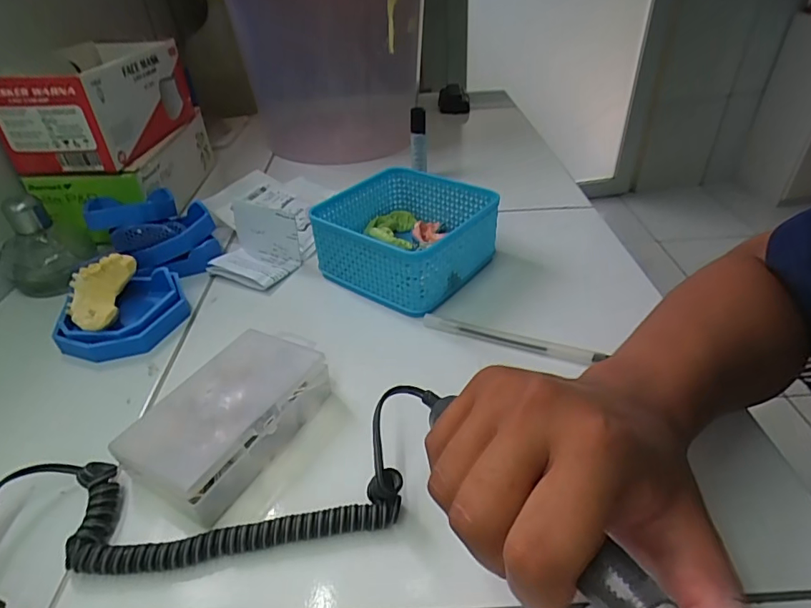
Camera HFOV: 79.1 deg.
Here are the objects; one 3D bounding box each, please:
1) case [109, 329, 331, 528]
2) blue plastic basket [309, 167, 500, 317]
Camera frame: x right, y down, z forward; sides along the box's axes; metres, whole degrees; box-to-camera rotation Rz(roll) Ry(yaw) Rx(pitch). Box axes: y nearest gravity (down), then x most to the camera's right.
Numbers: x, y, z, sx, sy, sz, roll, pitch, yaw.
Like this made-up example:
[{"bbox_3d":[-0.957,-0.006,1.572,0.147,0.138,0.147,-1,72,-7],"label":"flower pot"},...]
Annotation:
[{"bbox_3d":[-0.109,0.068,0.309,0.074,0.035,0.122,17,42,25],"label":"case"},{"bbox_3d":[0.001,-0.064,0.450,0.129,0.063,0.131,24,46,31],"label":"blue plastic basket"}]

